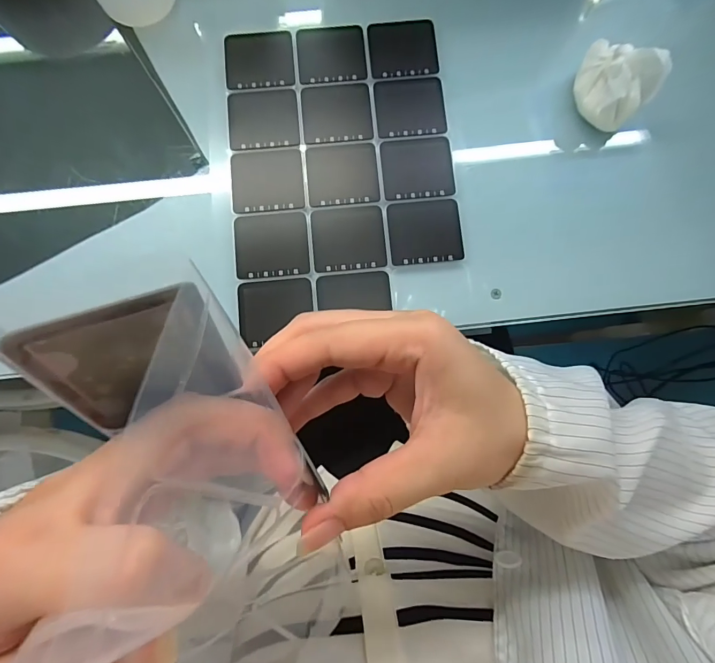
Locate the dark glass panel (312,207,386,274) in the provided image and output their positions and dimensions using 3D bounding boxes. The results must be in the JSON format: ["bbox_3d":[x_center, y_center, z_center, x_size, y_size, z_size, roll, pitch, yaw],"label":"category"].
[{"bbox_3d":[-0.007,-0.072,0.310,0.055,0.004,0.050,-5,82,1],"label":"dark glass panel"}]

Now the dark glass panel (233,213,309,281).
[{"bbox_3d":[-0.066,-0.067,0.308,0.056,0.004,0.050,-3,82,1],"label":"dark glass panel"}]

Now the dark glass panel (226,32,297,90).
[{"bbox_3d":[-0.080,-0.223,0.331,0.055,0.004,0.052,-5,82,1],"label":"dark glass panel"}]

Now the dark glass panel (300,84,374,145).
[{"bbox_3d":[-0.017,-0.176,0.324,0.055,0.004,0.050,-5,82,1],"label":"dark glass panel"}]

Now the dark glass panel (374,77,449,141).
[{"bbox_3d":[0.042,-0.181,0.323,0.054,0.004,0.048,-6,82,1],"label":"dark glass panel"}]

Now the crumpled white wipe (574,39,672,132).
[{"bbox_3d":[0.192,-0.187,0.300,0.060,0.038,0.049,41,85,6],"label":"crumpled white wipe"}]

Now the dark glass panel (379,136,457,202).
[{"bbox_3d":[0.047,-0.129,0.317,0.055,0.004,0.050,-6,82,1],"label":"dark glass panel"}]

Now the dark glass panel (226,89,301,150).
[{"bbox_3d":[-0.075,-0.170,0.323,0.056,0.004,0.049,-6,82,1],"label":"dark glass panel"}]

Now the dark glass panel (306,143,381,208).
[{"bbox_3d":[-0.012,-0.124,0.317,0.055,0.004,0.049,-5,82,1],"label":"dark glass panel"}]

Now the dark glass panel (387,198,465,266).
[{"bbox_3d":[0.053,-0.077,0.311,0.056,0.004,0.050,-5,82,1],"label":"dark glass panel"}]

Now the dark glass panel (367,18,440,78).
[{"bbox_3d":[0.038,-0.234,0.332,0.055,0.004,0.050,-5,82,1],"label":"dark glass panel"}]

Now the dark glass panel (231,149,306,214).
[{"bbox_3d":[-0.070,-0.119,0.315,0.056,0.004,0.049,-5,82,1],"label":"dark glass panel"}]

